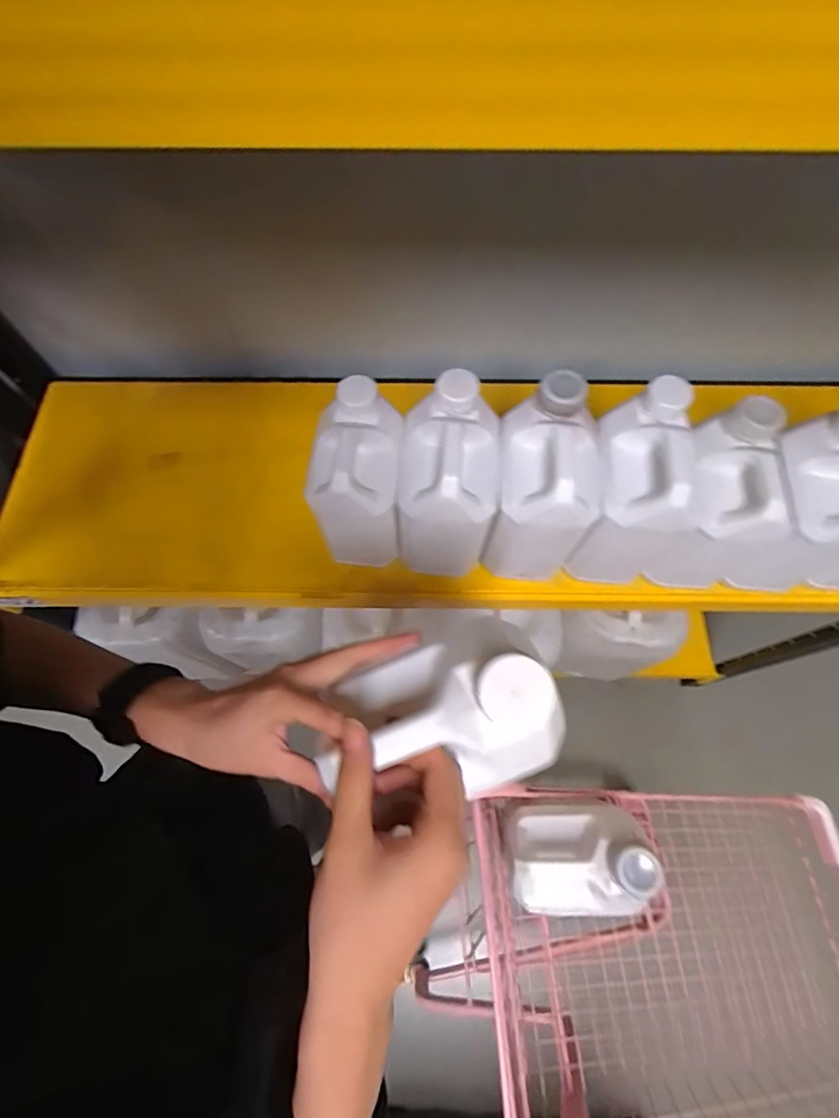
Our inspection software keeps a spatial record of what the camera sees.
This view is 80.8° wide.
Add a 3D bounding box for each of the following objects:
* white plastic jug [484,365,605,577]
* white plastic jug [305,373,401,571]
[{"bbox_3d":[0.146,-0.079,0.590,0.111,0.226,0.149,5,67,2],"label":"white plastic jug"},{"bbox_3d":[-0.070,-0.091,0.624,0.101,0.225,0.139,2,67,1],"label":"white plastic jug"}]

